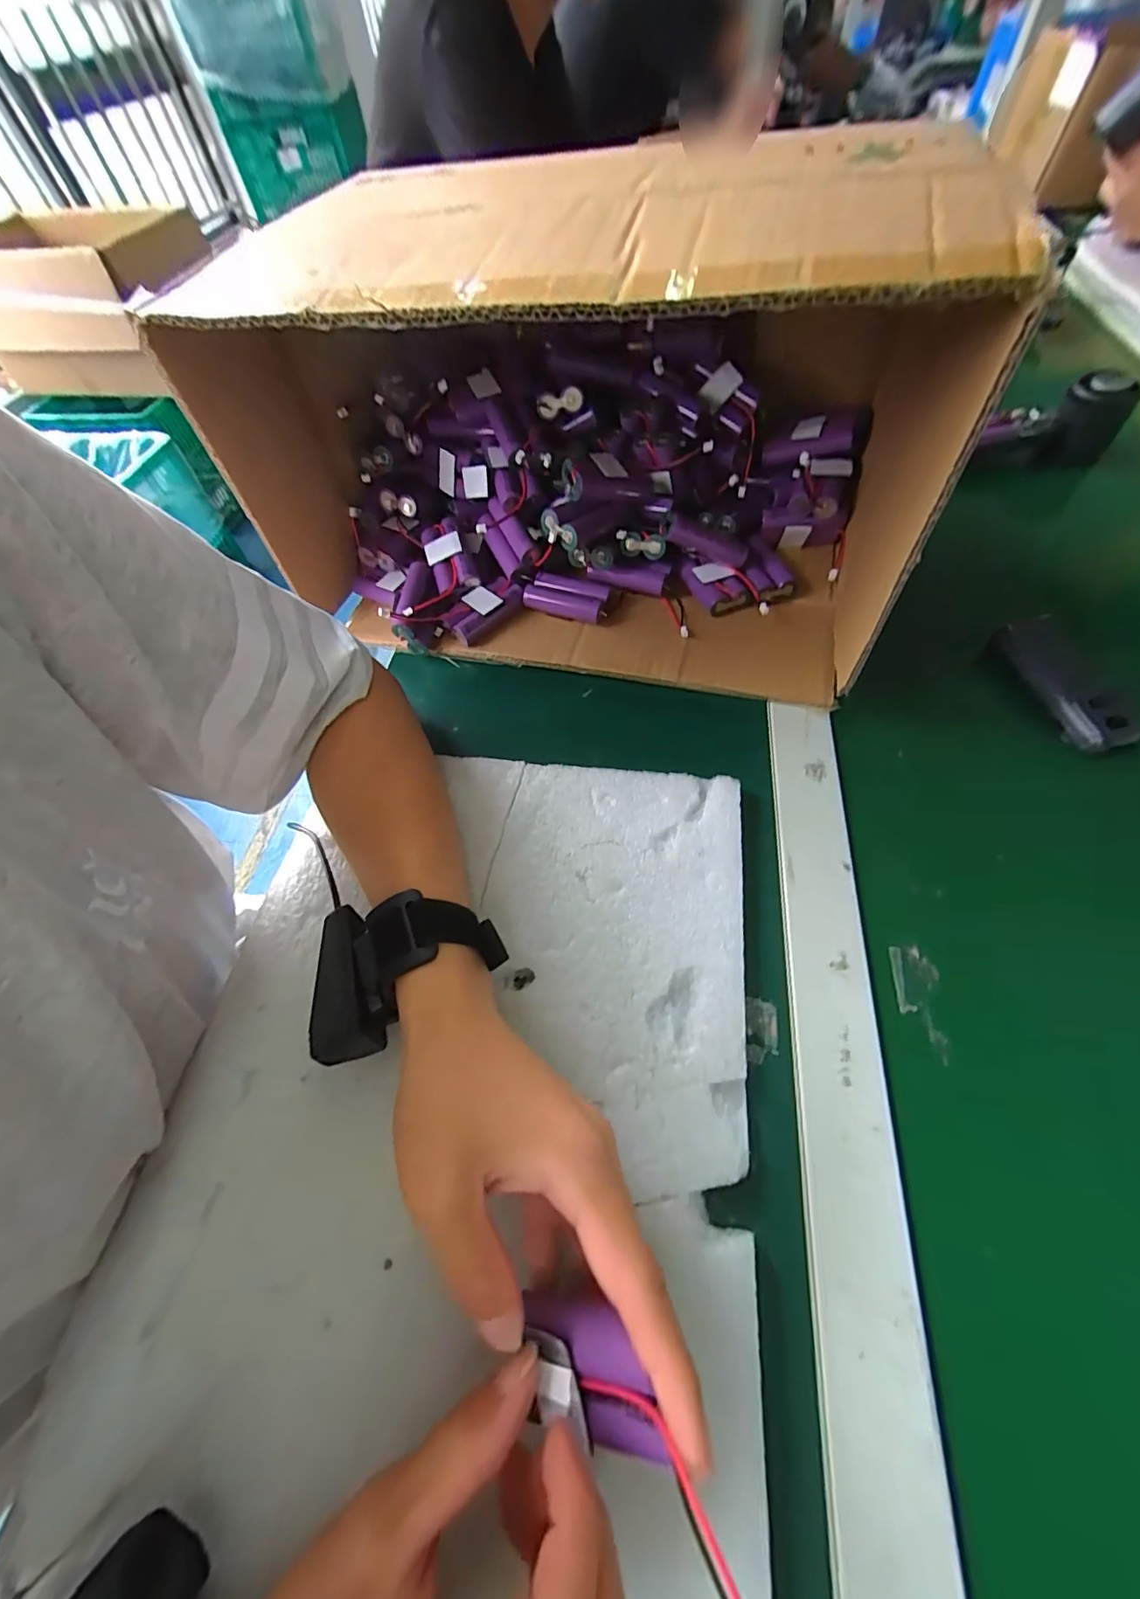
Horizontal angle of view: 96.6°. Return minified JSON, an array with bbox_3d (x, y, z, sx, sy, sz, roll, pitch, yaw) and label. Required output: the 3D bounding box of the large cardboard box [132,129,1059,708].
[{"bbox_3d":[0.016,-0.256,0.356,0.437,0.219,0.247,9,60,9],"label":"large cardboard box"}]

